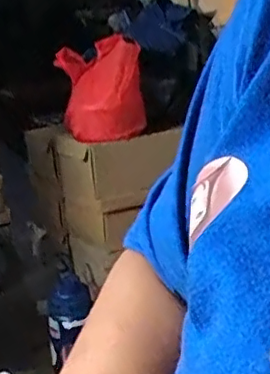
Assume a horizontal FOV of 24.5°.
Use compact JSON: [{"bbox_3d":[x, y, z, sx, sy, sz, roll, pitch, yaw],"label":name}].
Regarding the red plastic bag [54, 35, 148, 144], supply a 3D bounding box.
[{"bbox_3d":[-0.065,-0.191,1.188,0.141,0.176,0.150,-8,17,-14],"label":"red plastic bag"}]

